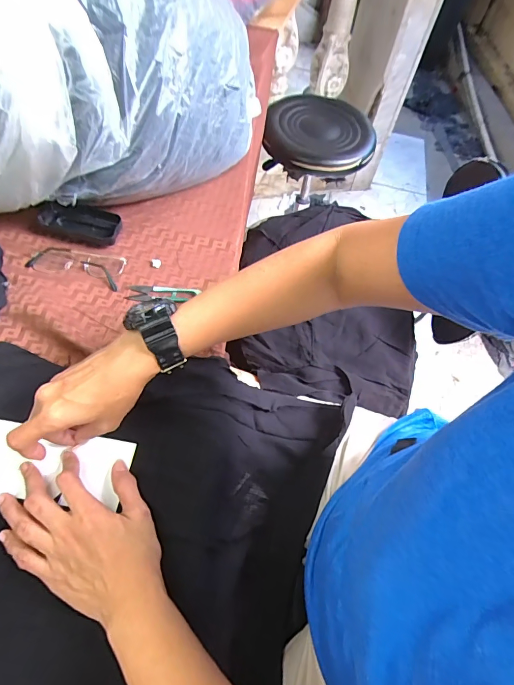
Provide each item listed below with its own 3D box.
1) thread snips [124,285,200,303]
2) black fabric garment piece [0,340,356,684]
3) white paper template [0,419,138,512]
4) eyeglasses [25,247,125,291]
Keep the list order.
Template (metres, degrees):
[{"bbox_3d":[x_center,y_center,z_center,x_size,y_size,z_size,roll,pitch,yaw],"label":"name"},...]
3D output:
[{"bbox_3d":[-0.127,-0.066,0.501,0.094,0.006,0.026,2,59,-3],"label":"thread snips"},{"bbox_3d":[-0.130,0.232,0.415,0.404,0.183,0.442,12,59,3],"label":"black fabric garment piece"},{"bbox_3d":[-0.250,0.118,0.384,0.229,0.005,0.072,8,58,-3],"label":"white paper template"},{"bbox_3d":[-0.247,-0.108,0.507,0.122,0.023,0.043,12,59,3],"label":"eyeglasses"}]

